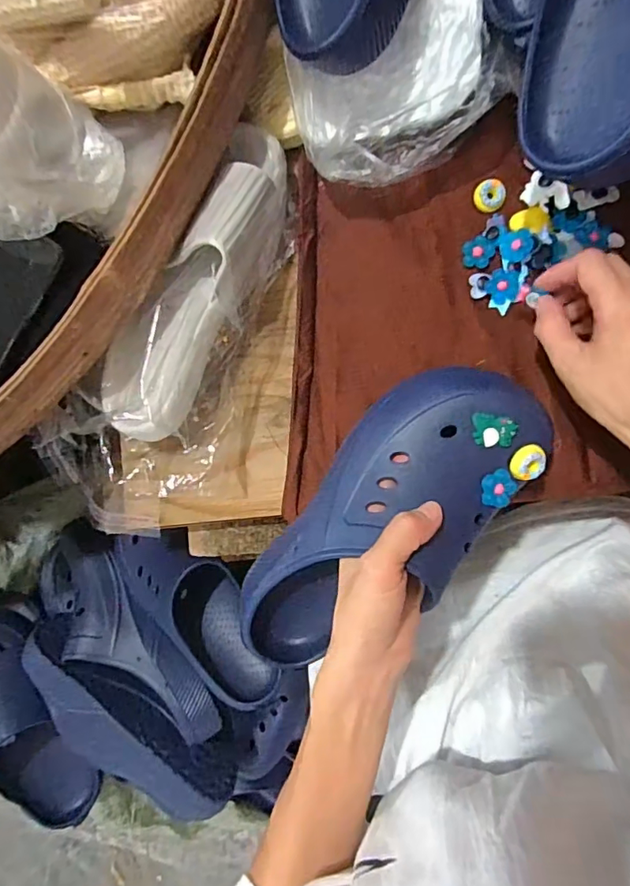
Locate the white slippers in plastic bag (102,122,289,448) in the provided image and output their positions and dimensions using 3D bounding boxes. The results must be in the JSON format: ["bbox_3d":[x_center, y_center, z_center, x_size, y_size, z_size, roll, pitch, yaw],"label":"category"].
[{"bbox_3d":[-0.088,-0.122,0.405,0.079,0.080,0.259,32,91,12],"label":"white slippers in plastic bag"}]

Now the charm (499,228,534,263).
[{"bbox_3d":[0.154,-0.152,0.395,0.023,0.005,0.024,-11,81,32],"label":"charm"}]

